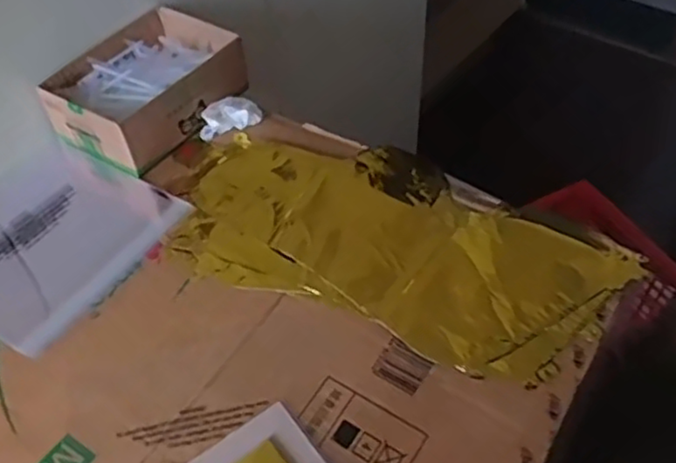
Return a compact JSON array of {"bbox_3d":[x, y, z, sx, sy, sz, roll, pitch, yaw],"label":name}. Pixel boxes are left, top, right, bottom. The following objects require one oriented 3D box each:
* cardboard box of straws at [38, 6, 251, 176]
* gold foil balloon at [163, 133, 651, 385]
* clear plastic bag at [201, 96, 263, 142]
[{"bbox_3d":[-0.201,-0.162,0.737,0.146,0.058,0.192,23,55,21],"label":"cardboard box of straws"},{"bbox_3d":[0.055,0.006,0.631,0.393,0.030,0.207,17,53,16],"label":"gold foil balloon"},{"bbox_3d":[-0.119,-0.125,0.740,0.067,0.020,0.034,-23,52,-16],"label":"clear plastic bag"}]

